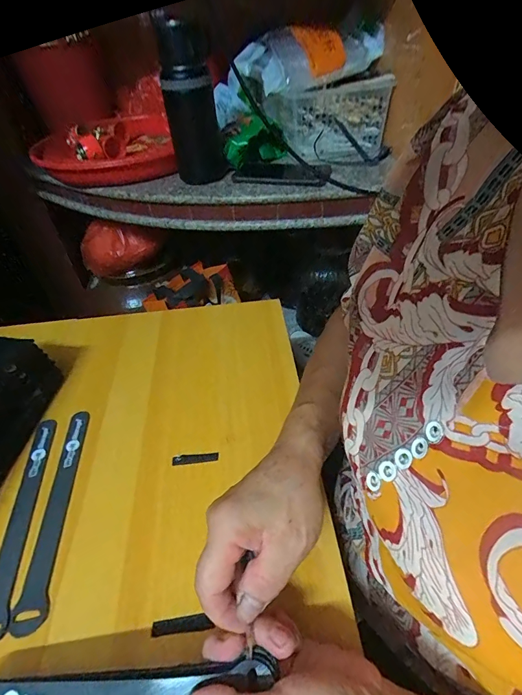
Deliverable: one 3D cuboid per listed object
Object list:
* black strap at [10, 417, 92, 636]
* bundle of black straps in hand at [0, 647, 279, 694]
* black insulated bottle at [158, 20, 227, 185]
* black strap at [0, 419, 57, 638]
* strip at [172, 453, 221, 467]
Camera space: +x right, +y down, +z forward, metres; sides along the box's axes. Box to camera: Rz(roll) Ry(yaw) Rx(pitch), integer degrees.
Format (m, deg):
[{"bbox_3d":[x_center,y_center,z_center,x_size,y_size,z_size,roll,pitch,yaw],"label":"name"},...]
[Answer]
[{"bbox_3d":[-0.181,0.137,0.339,0.023,0.005,0.192,-7,41,-5],"label":"black strap"},{"bbox_3d":[-0.091,0.198,0.217,0.193,0.014,0.024,-11,41,5],"label":"bundle of black straps in hand"},{"bbox_3d":[-0.108,-0.389,0.619,0.085,0.216,0.089,-7,43,-2],"label":"black insulated bottle"},{"bbox_3d":[-0.211,0.146,0.335,0.025,0.004,0.191,-13,44,-3],"label":"black strap"},{"bbox_3d":[-0.064,0.108,0.370,0.045,0.004,0.012,-4,41,-2],"label":"strip"}]

